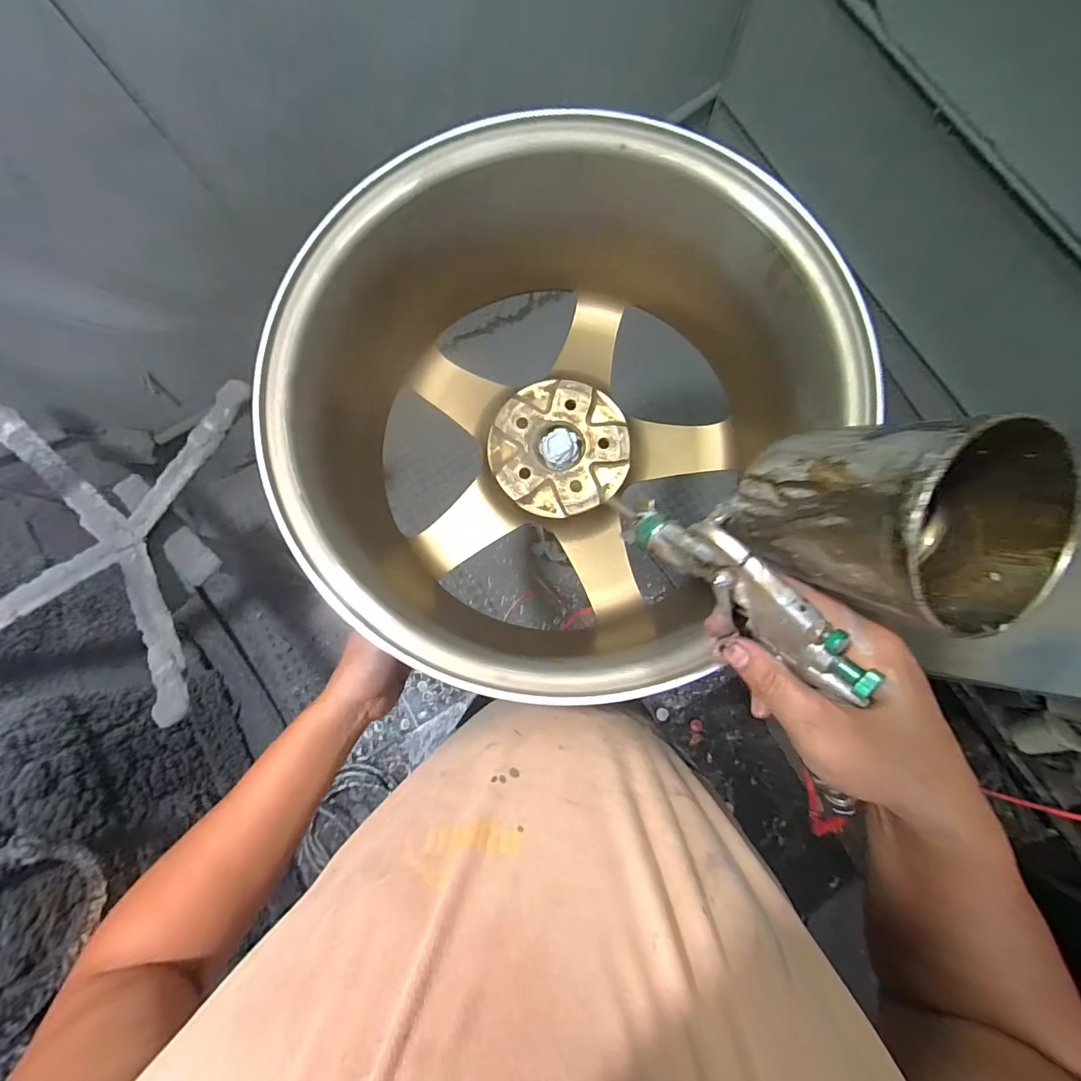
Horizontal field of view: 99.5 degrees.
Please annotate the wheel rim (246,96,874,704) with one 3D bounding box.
[{"bbox_3d":[0.004,-0.115,0.468,0.426,0.229,0.465,0,80,2],"label":"wheel rim"}]

